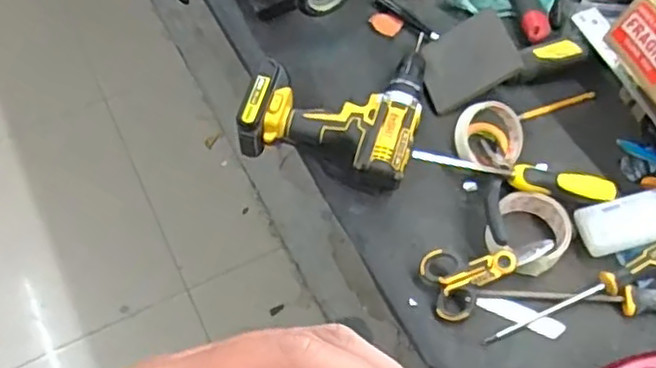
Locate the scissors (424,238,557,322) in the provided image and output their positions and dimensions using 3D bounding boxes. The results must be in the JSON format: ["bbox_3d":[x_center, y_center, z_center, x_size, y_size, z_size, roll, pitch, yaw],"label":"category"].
[{"bbox_3d":[0.175,0.092,0.744,0.139,0.014,0.076,-24,63,8],"label":"scissors"}]

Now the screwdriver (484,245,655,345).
[{"bbox_3d":[0.291,0.112,0.741,0.252,0.030,0.028,-20,63,-8],"label":"screwdriver"}]

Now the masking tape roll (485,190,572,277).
[{"bbox_3d":[0.226,0.056,0.769,0.089,0.038,0.097,25,66,15],"label":"masking tape roll"}]

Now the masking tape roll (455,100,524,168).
[{"bbox_3d":[0.196,-0.056,0.827,0.082,0.056,0.080,-1,62,2],"label":"masking tape roll"}]

